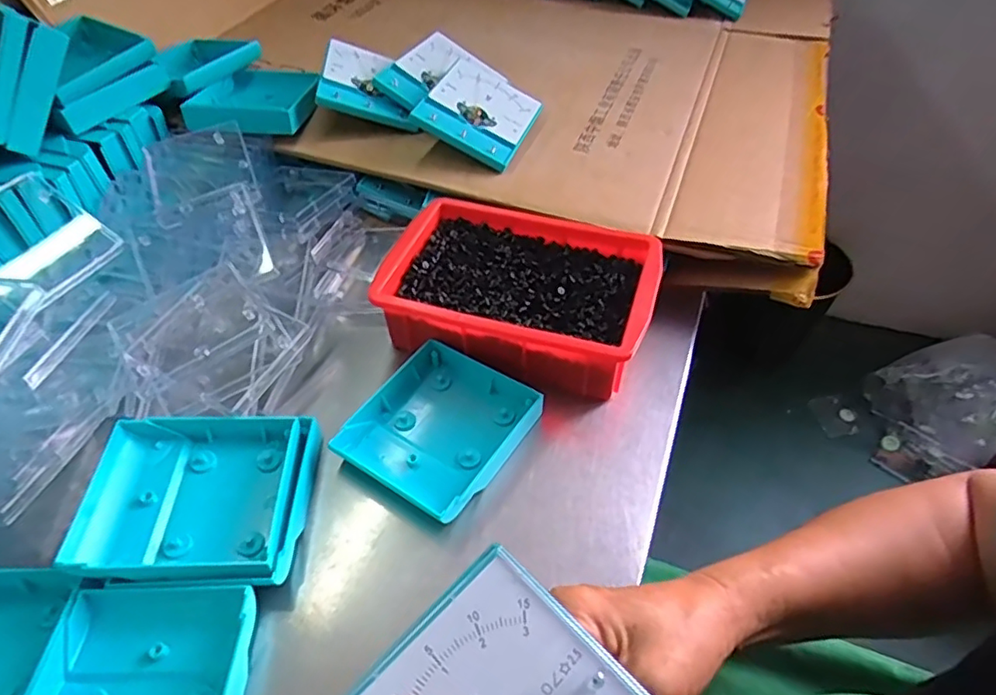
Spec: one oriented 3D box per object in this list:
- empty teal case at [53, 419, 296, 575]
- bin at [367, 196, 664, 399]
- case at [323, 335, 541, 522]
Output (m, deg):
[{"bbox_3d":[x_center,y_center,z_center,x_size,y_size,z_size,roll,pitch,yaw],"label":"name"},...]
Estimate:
[{"bbox_3d":[-0.190,0.090,0.372,0.116,0.027,0.105,-4,48,-2],"label":"empty teal case"},{"bbox_3d":[0.017,-0.046,0.481,0.205,0.060,0.136,16,52,12],"label":"bin"},{"bbox_3d":[-0.041,0.053,0.424,0.108,0.029,0.117,26,54,23],"label":"case"}]

